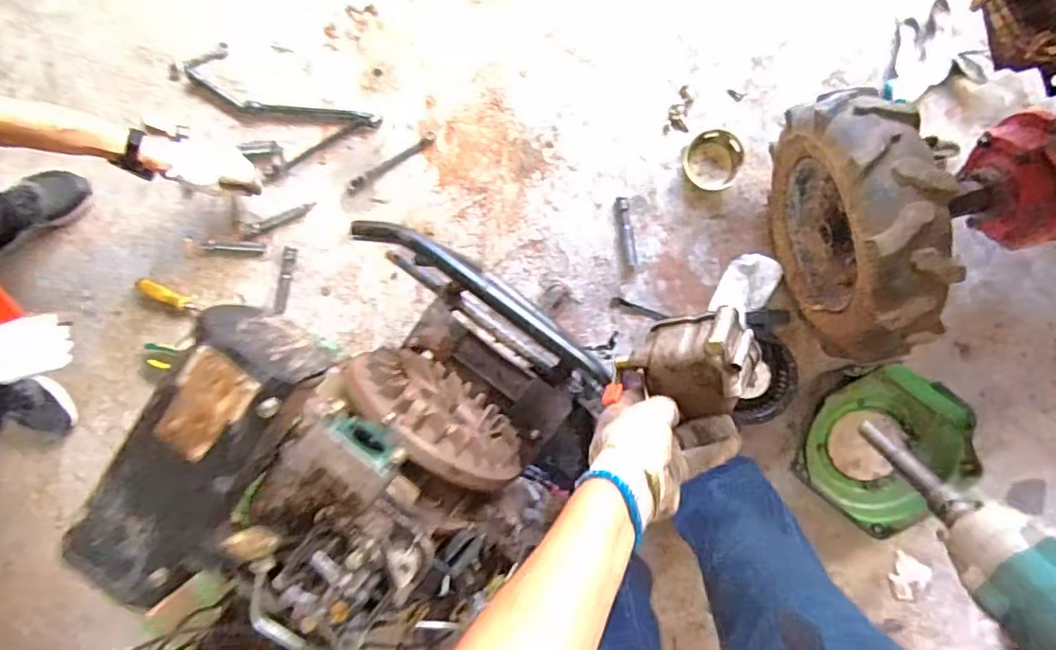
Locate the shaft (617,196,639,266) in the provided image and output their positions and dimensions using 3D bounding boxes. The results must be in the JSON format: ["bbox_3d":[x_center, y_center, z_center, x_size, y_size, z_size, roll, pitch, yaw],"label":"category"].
[{"bbox_3d":[0.182,-0.170,1.086,0.020,0.017,0.122,-11,94,8],"label":"shaft"}]

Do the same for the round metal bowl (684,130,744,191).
[{"bbox_3d":[0.329,-0.293,1.052,0.100,0.033,0.095,1,95,7],"label":"round metal bowl"}]

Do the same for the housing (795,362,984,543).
[{"bbox_3d":[0.629,0.218,1.049,0.246,0.103,0.270,1,95,7],"label":"housing"}]

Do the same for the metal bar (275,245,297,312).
[{"bbox_3d":[-0.480,-0.089,1.176,0.025,0.008,0.131,14,98,-9],"label":"metal bar"}]

